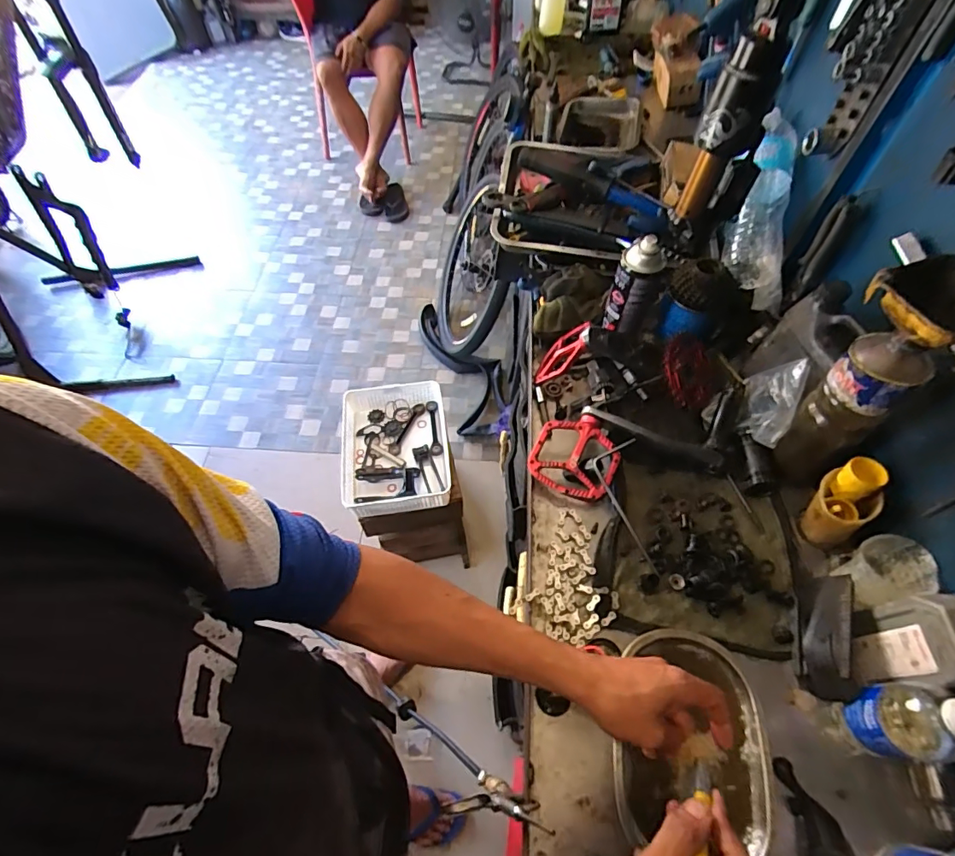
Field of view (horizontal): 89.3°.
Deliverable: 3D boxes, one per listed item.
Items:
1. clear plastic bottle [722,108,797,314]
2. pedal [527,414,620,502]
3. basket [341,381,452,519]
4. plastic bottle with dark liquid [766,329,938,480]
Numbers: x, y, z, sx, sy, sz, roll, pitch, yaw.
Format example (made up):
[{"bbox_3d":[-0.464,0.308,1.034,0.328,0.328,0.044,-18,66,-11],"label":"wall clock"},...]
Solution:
[{"bbox_3d":[0.469,-0.364,0.804,0.096,0.070,0.348,10,86,8],"label":"clear plastic bottle"},{"bbox_3d":[0.135,0.037,0.667,0.113,0.020,0.112,23,78,10],"label":"pedal"},{"bbox_3d":[-0.207,0.055,1.206,0.267,0.082,0.343,-7,57,-3],"label":"basket"},{"bbox_3d":[0.418,-0.017,0.566,0.069,0.200,0.075,-35,63,-19],"label":"plastic bottle with dark liquid"}]

